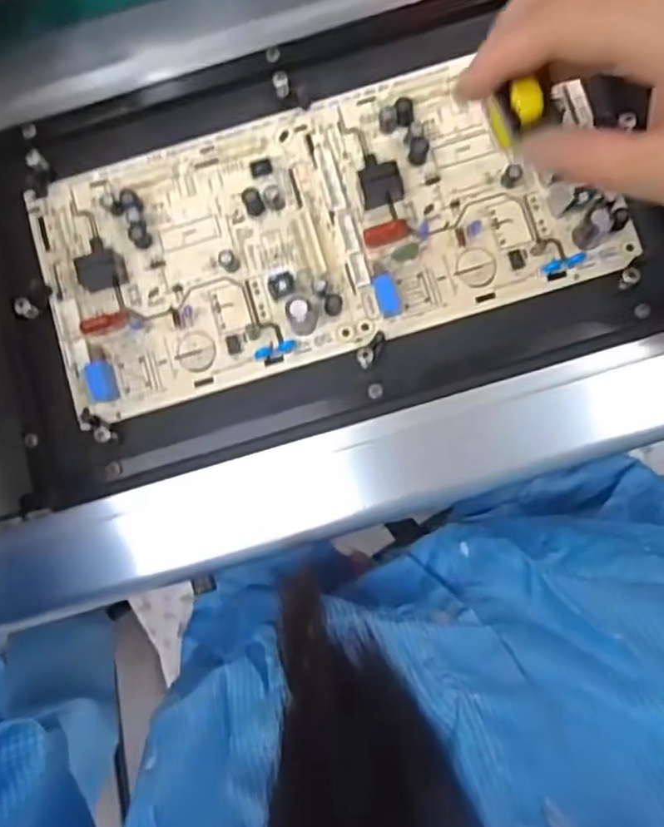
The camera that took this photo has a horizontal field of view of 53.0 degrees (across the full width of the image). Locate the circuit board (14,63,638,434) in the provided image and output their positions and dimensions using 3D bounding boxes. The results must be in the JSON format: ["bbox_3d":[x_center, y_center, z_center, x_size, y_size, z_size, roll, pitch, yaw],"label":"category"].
[{"bbox_3d":[-0.007,-0.094,0.330,0.278,0.020,0.126,-17,84,3],"label":"circuit board"}]

